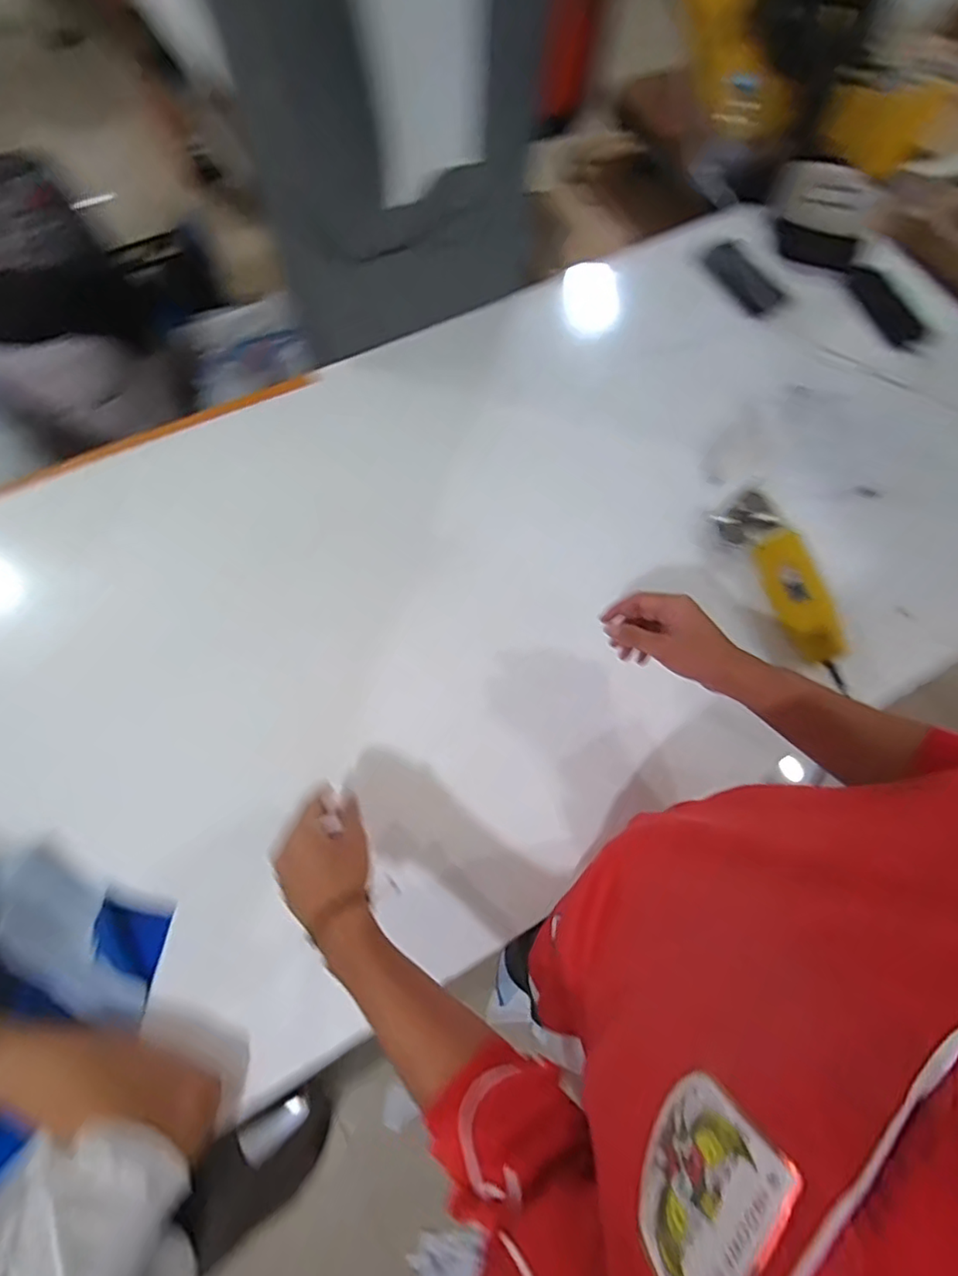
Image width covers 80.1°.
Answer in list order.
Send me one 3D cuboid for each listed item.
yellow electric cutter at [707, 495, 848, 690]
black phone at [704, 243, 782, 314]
[{"bbox_3d":[0.386,-0.076,0.716,0.077,0.065,0.255,-21,71,-10],"label":"yellow electric cutter"},{"bbox_3d":[0.442,-0.600,0.950,0.078,0.014,0.145,-29,78,-7],"label":"black phone"}]

